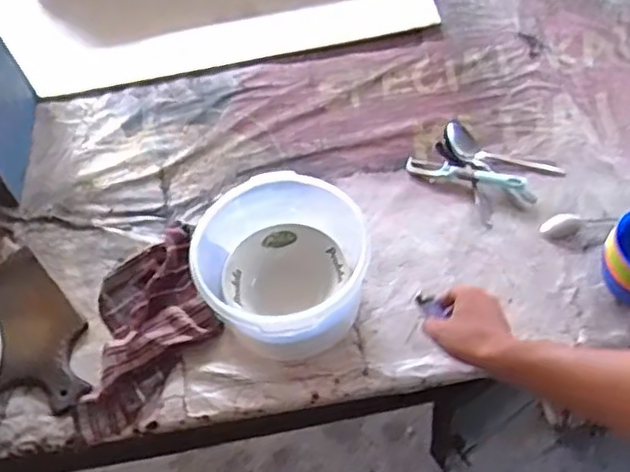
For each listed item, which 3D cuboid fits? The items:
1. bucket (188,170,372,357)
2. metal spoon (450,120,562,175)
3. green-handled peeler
[{"bbox_3d":[-0.045,0.046,0.856,0.213,0.132,0.230,-2,56,3],"label":"bucket"},{"bbox_3d":[0.279,-0.122,0.993,0.177,0.031,0.053,22,60,17],"label":"metal spoon"},{"bbox_3d":[0.223,-0.092,0.996,0.174,0.013,0.026,13,58,12],"label":"green-handled peeler"}]

